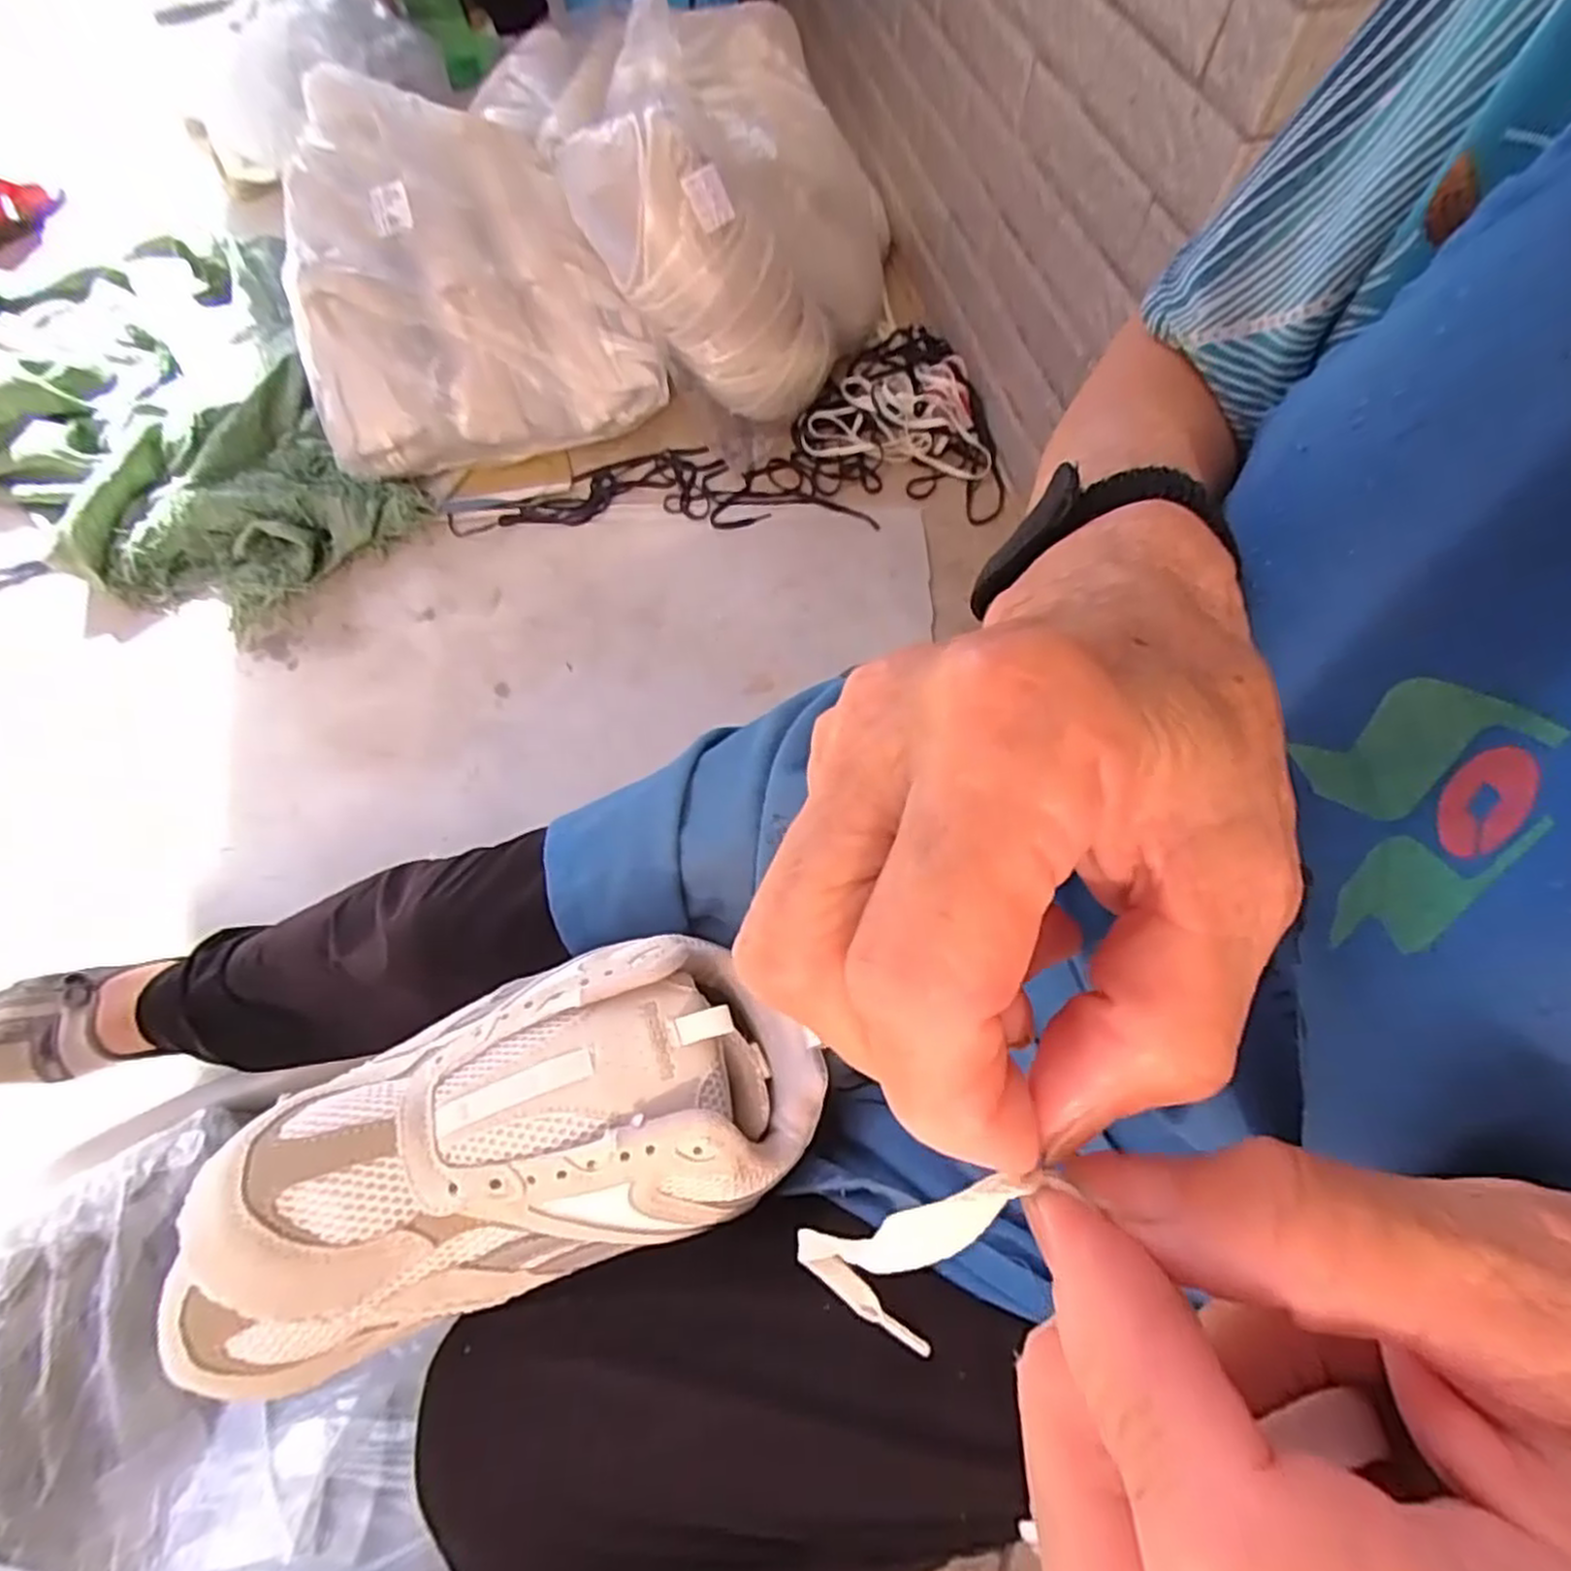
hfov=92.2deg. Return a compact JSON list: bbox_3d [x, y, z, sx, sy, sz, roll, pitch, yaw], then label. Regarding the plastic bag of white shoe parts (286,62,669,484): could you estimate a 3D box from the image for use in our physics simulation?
[{"bbox_3d":[-0.393,-0.607,0.931,0.400,0.259,0.348,-16,65,-8],"label":"plastic bag of white shoe parts"}]

